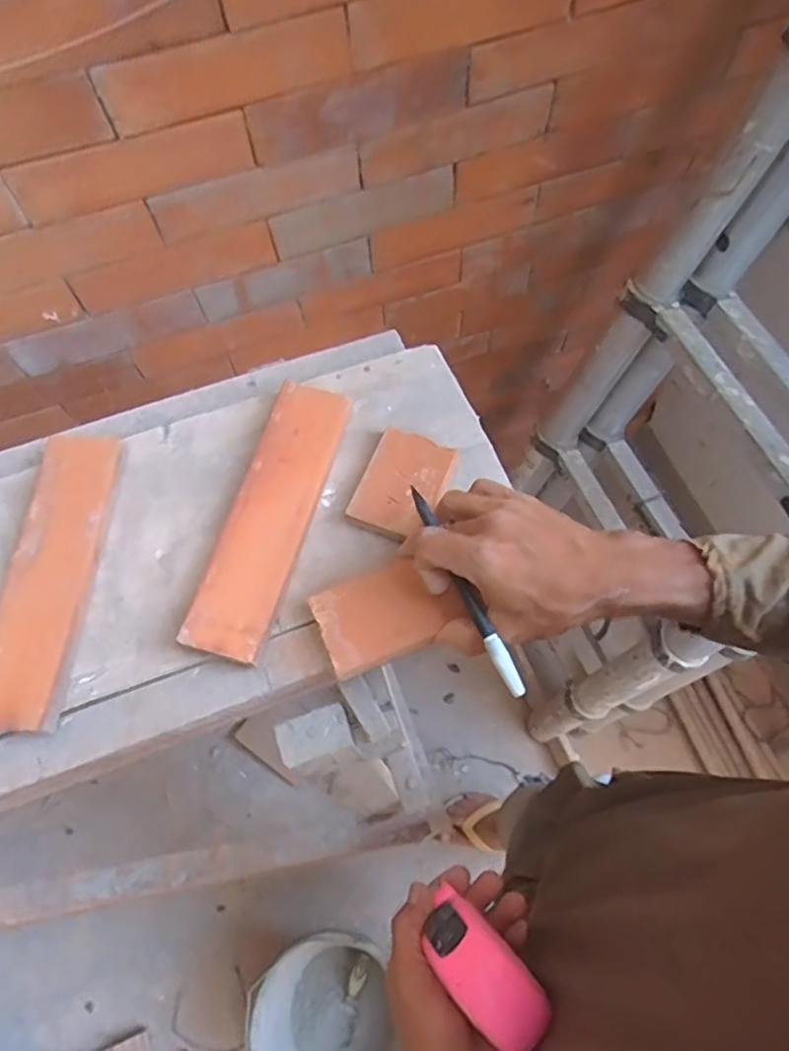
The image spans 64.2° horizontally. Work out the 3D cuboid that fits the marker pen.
[{"bbox_3d":[0.045,0.040,0.407,0.010,0.010,0.150,-25,75,-9],"label":"marker pen"}]

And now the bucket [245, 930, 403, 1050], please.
[{"bbox_3d":[-0.122,0.862,1.095,0.221,0.164,0.265,-7,66,-1],"label":"bucket"}]

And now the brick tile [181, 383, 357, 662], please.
[{"bbox_3d":[-0.094,-0.012,0.480,0.058,0.017,0.224,13,67,8],"label":"brick tile"}]

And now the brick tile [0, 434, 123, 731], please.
[{"bbox_3d":[-0.259,0.034,0.473,0.062,0.017,0.224,2,66,3],"label":"brick tile"}]

